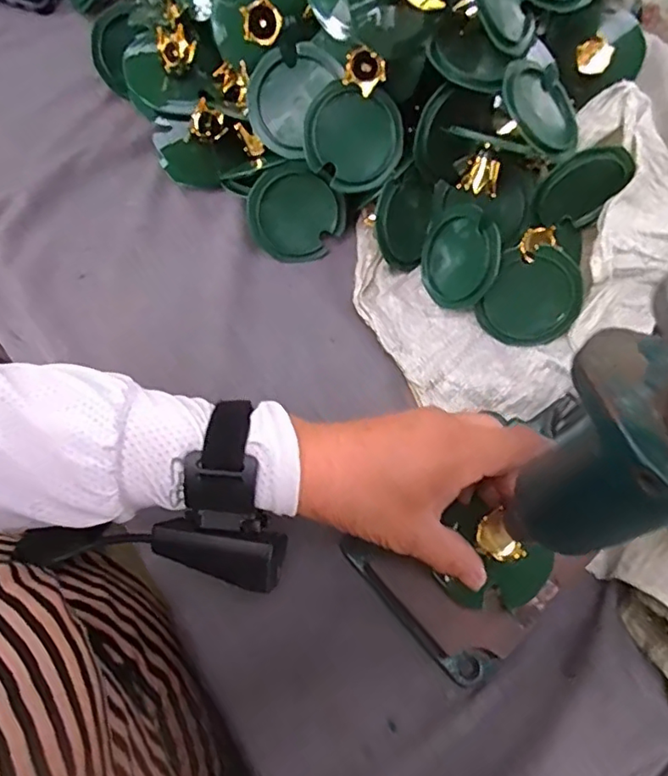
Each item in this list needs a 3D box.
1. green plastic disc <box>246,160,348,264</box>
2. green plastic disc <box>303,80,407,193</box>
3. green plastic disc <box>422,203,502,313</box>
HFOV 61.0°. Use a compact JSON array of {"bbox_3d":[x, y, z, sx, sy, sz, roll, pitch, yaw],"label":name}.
[{"bbox_3d":[-0.030,-0.134,0.444,0.074,0.071,0.009,31,26,-20],"label":"green plastic disc"},{"bbox_3d":[0.015,-0.180,0.414,0.073,0.007,0.068,-4,113,-10],"label":"green plastic disc"},{"bbox_3d":[0.095,-0.098,0.431,0.010,0.070,0.071,7,43,-40],"label":"green plastic disc"}]

